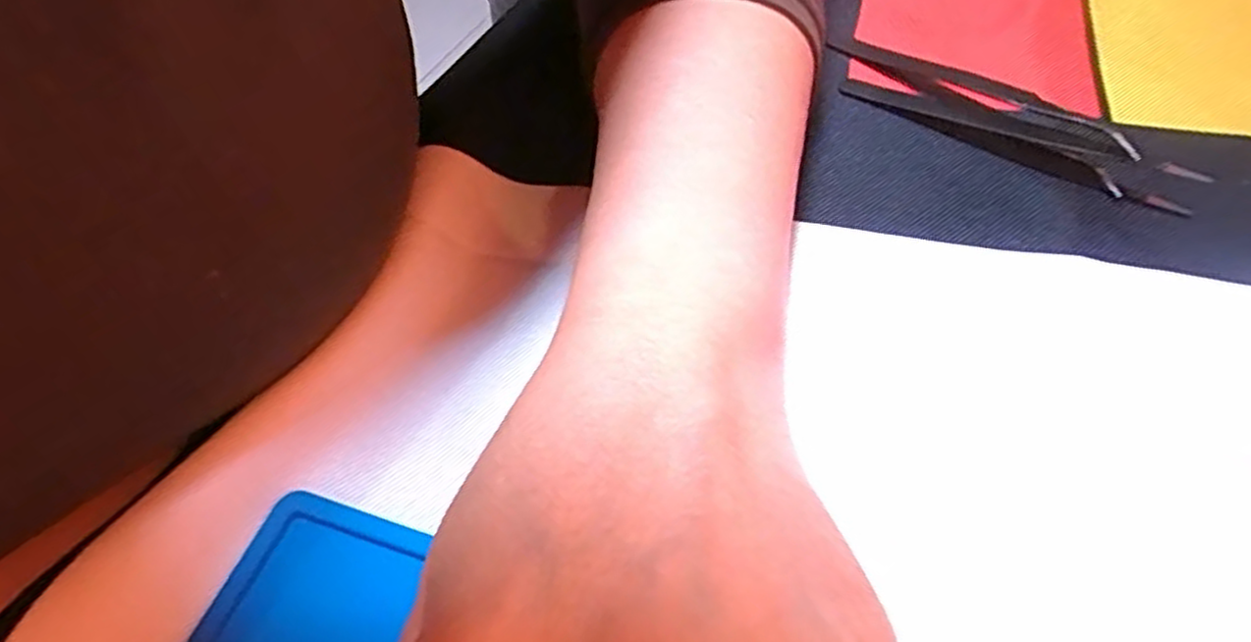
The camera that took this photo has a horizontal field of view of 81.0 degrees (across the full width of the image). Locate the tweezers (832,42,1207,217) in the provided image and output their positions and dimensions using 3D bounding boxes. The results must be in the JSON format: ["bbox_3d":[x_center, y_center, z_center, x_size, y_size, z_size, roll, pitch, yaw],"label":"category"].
[{"bbox_3d":[0.120,-0.068,0.245,0.025,0.018,0.122,-36,57,-20],"label":"tweezers"}]

